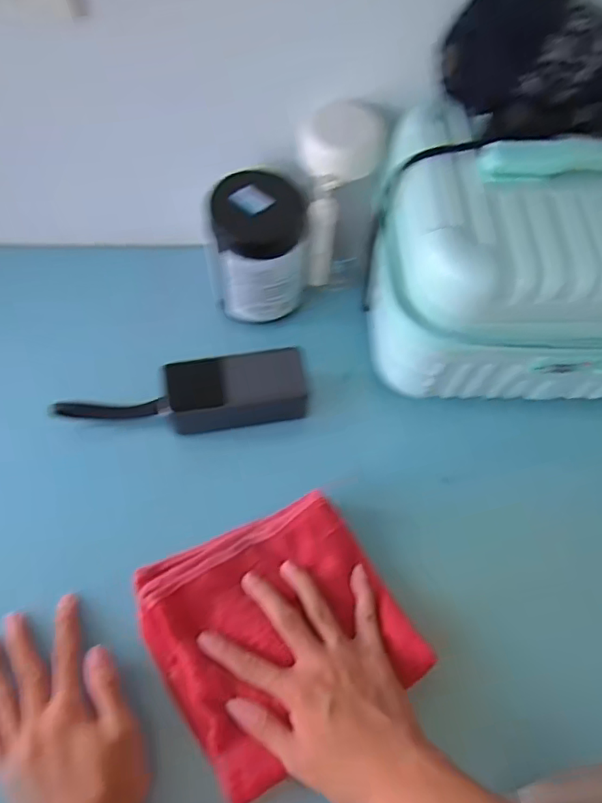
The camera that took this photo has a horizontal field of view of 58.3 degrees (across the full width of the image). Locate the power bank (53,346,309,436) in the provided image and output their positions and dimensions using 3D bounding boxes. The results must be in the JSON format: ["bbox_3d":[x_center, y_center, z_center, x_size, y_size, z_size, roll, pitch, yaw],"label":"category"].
[{"bbox_3d":[-0.097,-0.002,0.493,0.212,0.043,0.060,-9,64,-7],"label":"power bank"}]

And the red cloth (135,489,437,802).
[{"bbox_3d":[-0.019,0.168,0.414,0.173,0.028,0.173,-29,68,-16],"label":"red cloth"}]

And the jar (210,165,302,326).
[{"bbox_3d":[-0.041,-0.148,0.527,0.092,0.108,0.088,-3,63,-3],"label":"jar"}]

